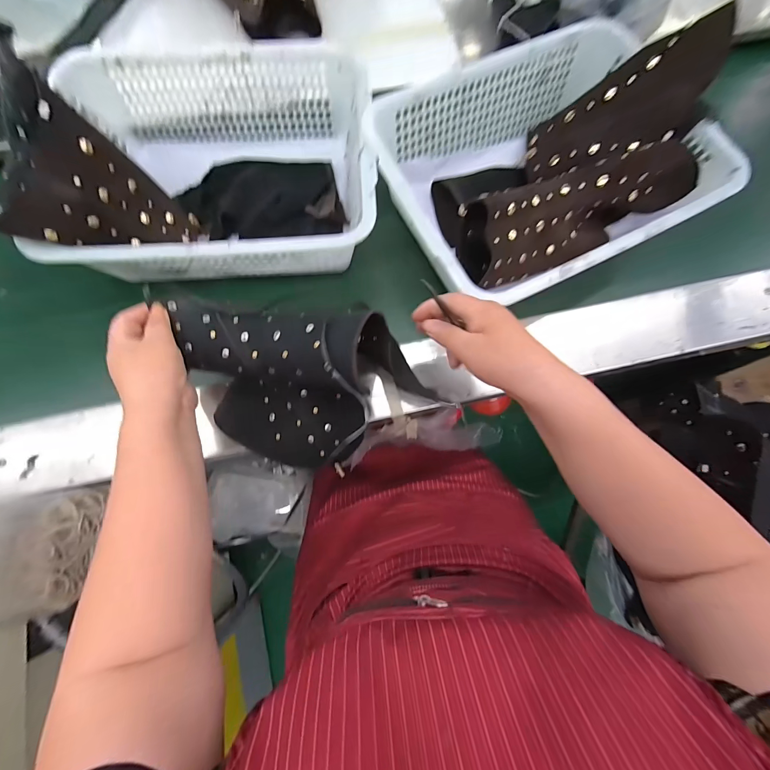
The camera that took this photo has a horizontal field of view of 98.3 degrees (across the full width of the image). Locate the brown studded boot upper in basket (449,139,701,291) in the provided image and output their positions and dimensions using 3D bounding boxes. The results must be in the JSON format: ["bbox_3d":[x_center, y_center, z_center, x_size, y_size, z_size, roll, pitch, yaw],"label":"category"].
[{"bbox_3d":[0.234,-0.217,0.426,0.282,0.094,0.084,-24,77,-6],"label":"brown studded boot upper in basket"}]

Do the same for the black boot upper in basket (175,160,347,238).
[{"bbox_3d":[-0.174,-0.260,0.468,0.217,0.057,0.103,-9,76,-3],"label":"black boot upper in basket"}]

